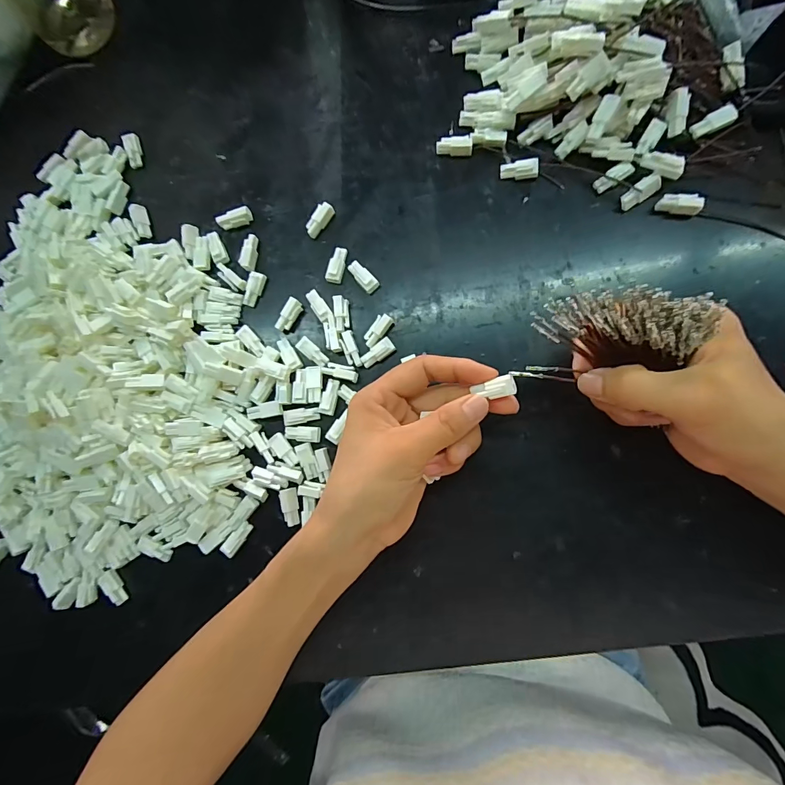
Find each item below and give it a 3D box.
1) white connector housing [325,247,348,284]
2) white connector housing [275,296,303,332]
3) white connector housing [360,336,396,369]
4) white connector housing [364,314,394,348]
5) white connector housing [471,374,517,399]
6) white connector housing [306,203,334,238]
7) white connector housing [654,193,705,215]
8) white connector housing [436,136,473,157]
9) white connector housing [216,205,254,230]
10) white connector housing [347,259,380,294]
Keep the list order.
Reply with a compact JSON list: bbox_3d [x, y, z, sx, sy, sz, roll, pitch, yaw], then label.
[{"bbox_3d":[-0.040,-0.092,0.289,0.011,0.008,0.026,11,86,8],"label":"white connector housing"},{"bbox_3d":[-0.074,-0.055,0.287,0.009,0.012,0.025,29,89,9],"label":"white connector housing"},{"bbox_3d":[-0.010,-0.028,0.279,0.025,0.009,0.011,-35,82,3],"label":"white connector housing"},{"bbox_3d":[-0.010,-0.043,0.280,0.010,0.011,0.025,38,90,9],"label":"white connector housing"},{"bbox_3d":[0.057,-0.003,0.224,0.023,0.006,0.011,-12,83,18],"label":"white connector housing"},{"bbox_3d":[-0.053,-0.126,0.293,0.010,0.011,0.026,34,90,9],"label":"white connector housing"},{"bbox_3d":[0.188,-0.124,0.260,0.026,0.008,0.011,15,87,22],"label":"white connector housing"},{"bbox_3d":[0.045,-0.176,0.286,0.025,0.009,0.011,10,86,8],"label":"white connector housing"},{"bbox_3d":[-0.119,-0.132,0.302,0.025,0.008,0.010,-24,82,5],"label":"white connector housing"},{"bbox_3d":[-0.022,-0.083,0.285,0.026,0.010,0.012,44,91,9],"label":"white connector housing"}]

